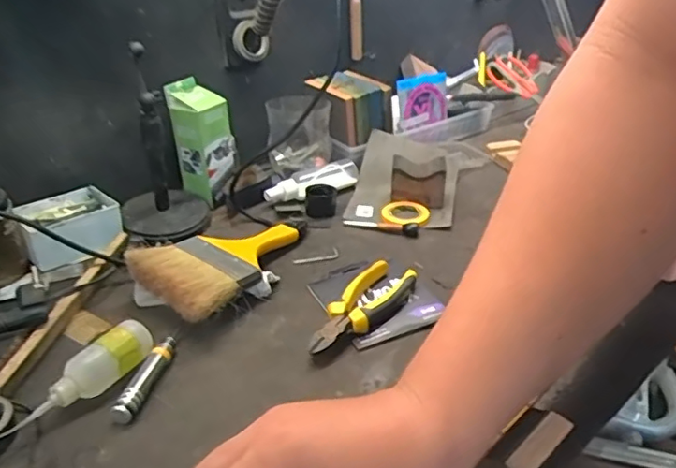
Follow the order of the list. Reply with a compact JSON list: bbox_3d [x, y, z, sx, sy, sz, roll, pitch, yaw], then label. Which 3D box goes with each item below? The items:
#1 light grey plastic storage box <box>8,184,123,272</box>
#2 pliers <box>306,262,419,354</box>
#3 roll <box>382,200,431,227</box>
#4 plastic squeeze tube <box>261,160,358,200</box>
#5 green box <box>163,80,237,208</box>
[{"bbox_3d":[-0.307,-0.007,0.659,0.101,0.052,0.097,-20,35,-32],"label":"light grey plastic storage box"},{"bbox_3d":[0.026,0.073,0.557,0.056,0.026,0.150,17,33,27],"label":"pliers"},{"bbox_3d":[0.087,-0.023,0.736,0.061,0.015,0.066,0,29,0],"label":"roll"},{"bbox_3d":[-0.036,-0.073,0.793,0.144,0.031,0.024,-20,35,-32],"label":"plastic squeeze tube"},{"bbox_3d":[-0.177,-0.125,0.744,0.060,0.143,0.058,14,32,23],"label":"green box"}]

